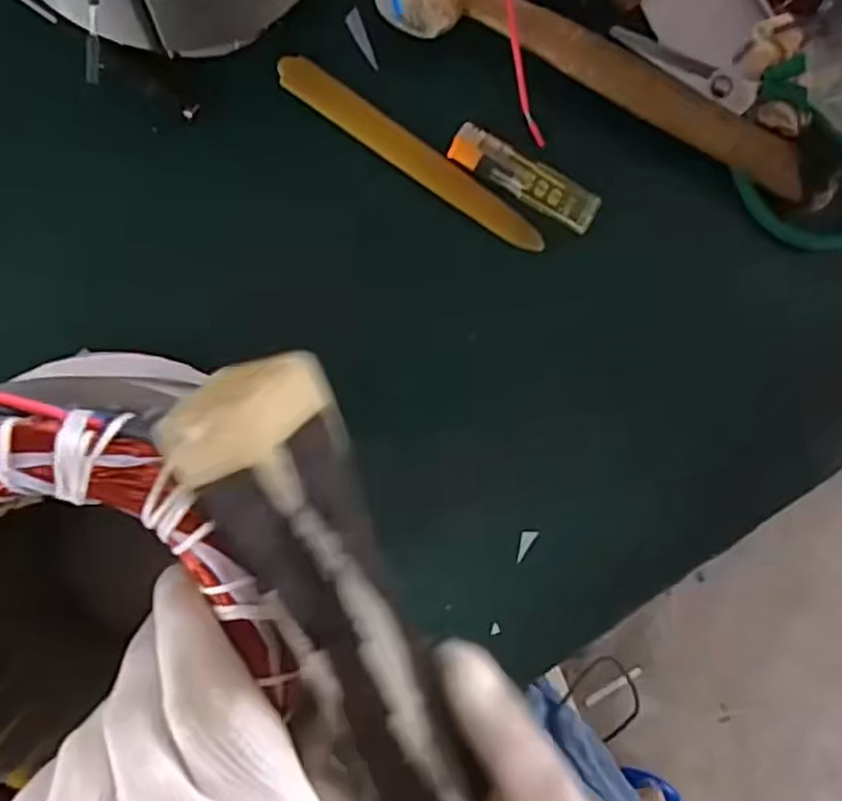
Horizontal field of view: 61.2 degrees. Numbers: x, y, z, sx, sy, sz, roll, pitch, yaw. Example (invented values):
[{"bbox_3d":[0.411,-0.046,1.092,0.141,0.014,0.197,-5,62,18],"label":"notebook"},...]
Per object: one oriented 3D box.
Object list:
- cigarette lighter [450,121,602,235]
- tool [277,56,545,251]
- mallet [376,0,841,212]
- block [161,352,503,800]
[{"bbox_3d":[0.056,-0.120,0.384,0.085,0.007,0.023,27,88,-10],"label":"cigarette lighter"},{"bbox_3d":[-0.002,-0.130,0.381,0.162,0.009,0.017,33,87,-9],"label":"tool"},{"bbox_3d":[0.107,-0.174,0.371,0.262,0.038,0.051,20,89,-10],"label":"mallet"},{"bbox_3d":[-0.012,0.071,0.187,0.035,0.022,0.172,-24,109,-7],"label":"block"}]

